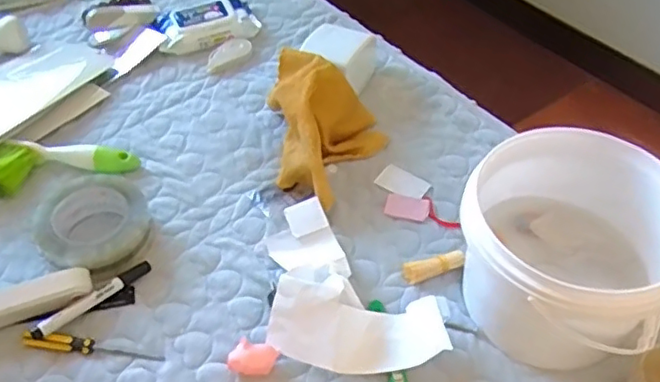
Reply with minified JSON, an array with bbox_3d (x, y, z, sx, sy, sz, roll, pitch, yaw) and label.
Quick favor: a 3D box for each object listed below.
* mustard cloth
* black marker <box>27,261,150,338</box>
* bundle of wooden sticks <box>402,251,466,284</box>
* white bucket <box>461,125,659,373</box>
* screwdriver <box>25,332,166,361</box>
[{"bbox_3d":[-0.001,-0.081,0.780,0.151,0.094,0.228,2,49,-2],"label":"mustard cloth"},{"bbox_3d":[-0.248,0.114,0.649,0.133,0.020,0.016,-36,59,-29],"label":"black marker"},{"bbox_3d":[0.115,0.085,0.681,0.069,0.020,0.021,-12,51,-13],"label":"bundle of wooden sticks"},{"bbox_3d":[0.221,0.060,0.605,0.187,0.164,0.179,2,49,-2],"label":"white bucket"},{"bbox_3d":[-0.239,0.156,0.617,0.142,0.012,0.014,6,49,2],"label":"screwdriver"}]

